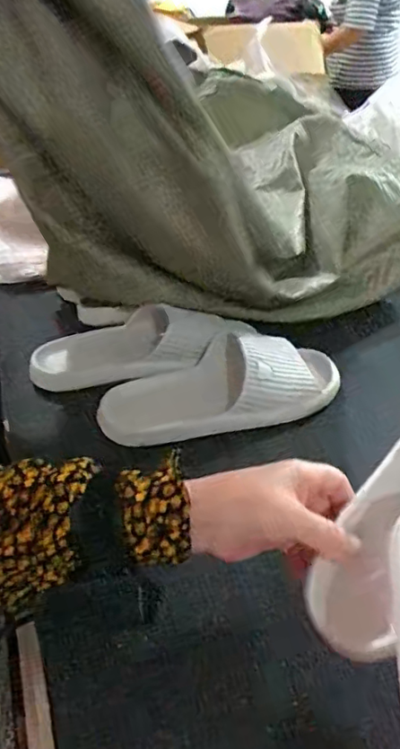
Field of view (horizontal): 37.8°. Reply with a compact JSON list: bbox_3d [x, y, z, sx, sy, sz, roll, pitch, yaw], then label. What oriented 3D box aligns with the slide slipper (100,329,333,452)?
[{"bbox_3d":[0.034,0.007,0.634,0.280,0.069,0.112,-11,37,-15],"label":"slide slipper"}]

